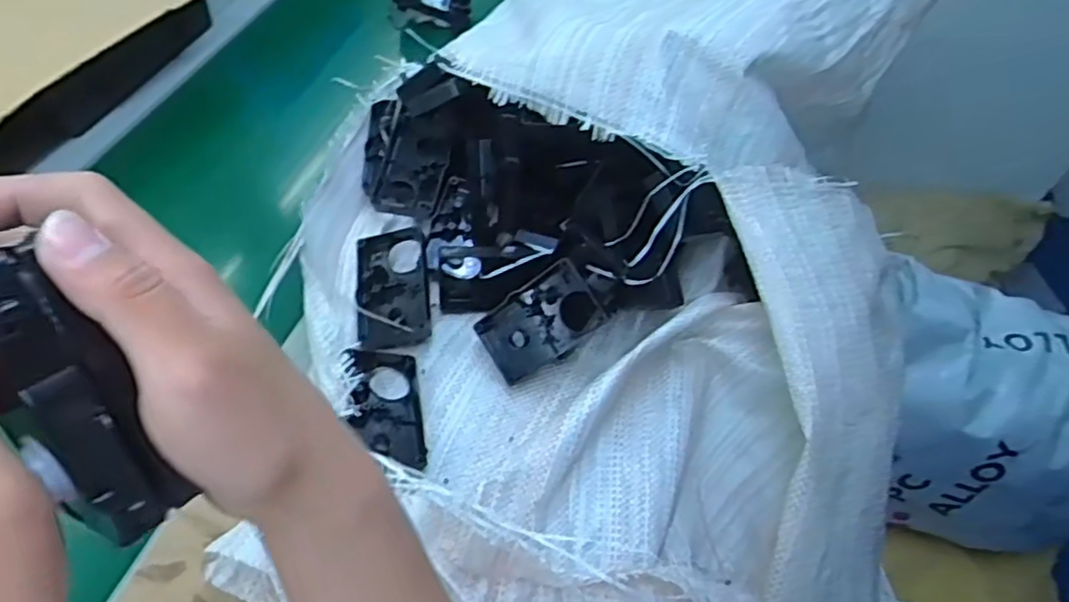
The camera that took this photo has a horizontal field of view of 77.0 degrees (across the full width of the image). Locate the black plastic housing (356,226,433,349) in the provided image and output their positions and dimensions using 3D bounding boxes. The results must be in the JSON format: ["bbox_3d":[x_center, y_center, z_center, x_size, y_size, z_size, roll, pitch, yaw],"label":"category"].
[{"bbox_3d":[-0.124,-0.017,0.587,0.059,0.027,0.115,-5,54,-9],"label":"black plastic housing"}]

